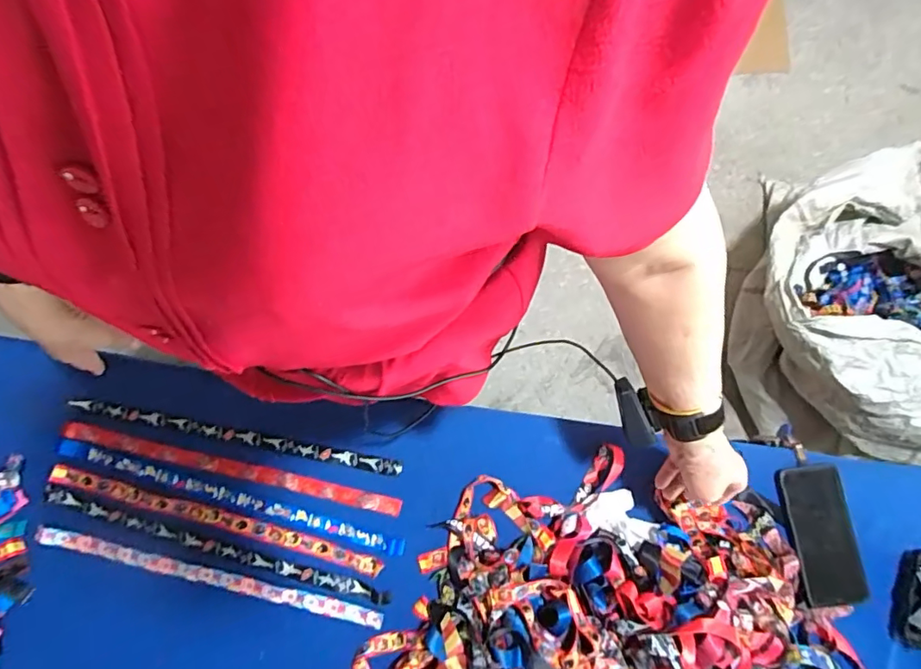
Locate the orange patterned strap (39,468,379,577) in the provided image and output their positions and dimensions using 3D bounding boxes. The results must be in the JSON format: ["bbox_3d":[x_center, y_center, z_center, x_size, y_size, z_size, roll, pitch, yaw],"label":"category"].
[{"bbox_3d":[-0.318,0.238,0.665,0.441,0.010,0.028,14,82,3],"label":"orange patterned strap"}]

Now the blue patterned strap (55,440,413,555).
[{"bbox_3d":[-0.300,0.208,0.661,0.464,0.004,0.023,15,81,4],"label":"blue patterned strap"}]

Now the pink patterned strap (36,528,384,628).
[{"bbox_3d":[-0.320,0.308,0.653,0.449,0.010,0.022,12,81,3],"label":"pink patterned strap"}]

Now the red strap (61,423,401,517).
[{"bbox_3d":[-0.299,0.174,0.664,0.443,0.010,0.023,13,81,3],"label":"red strap"}]

